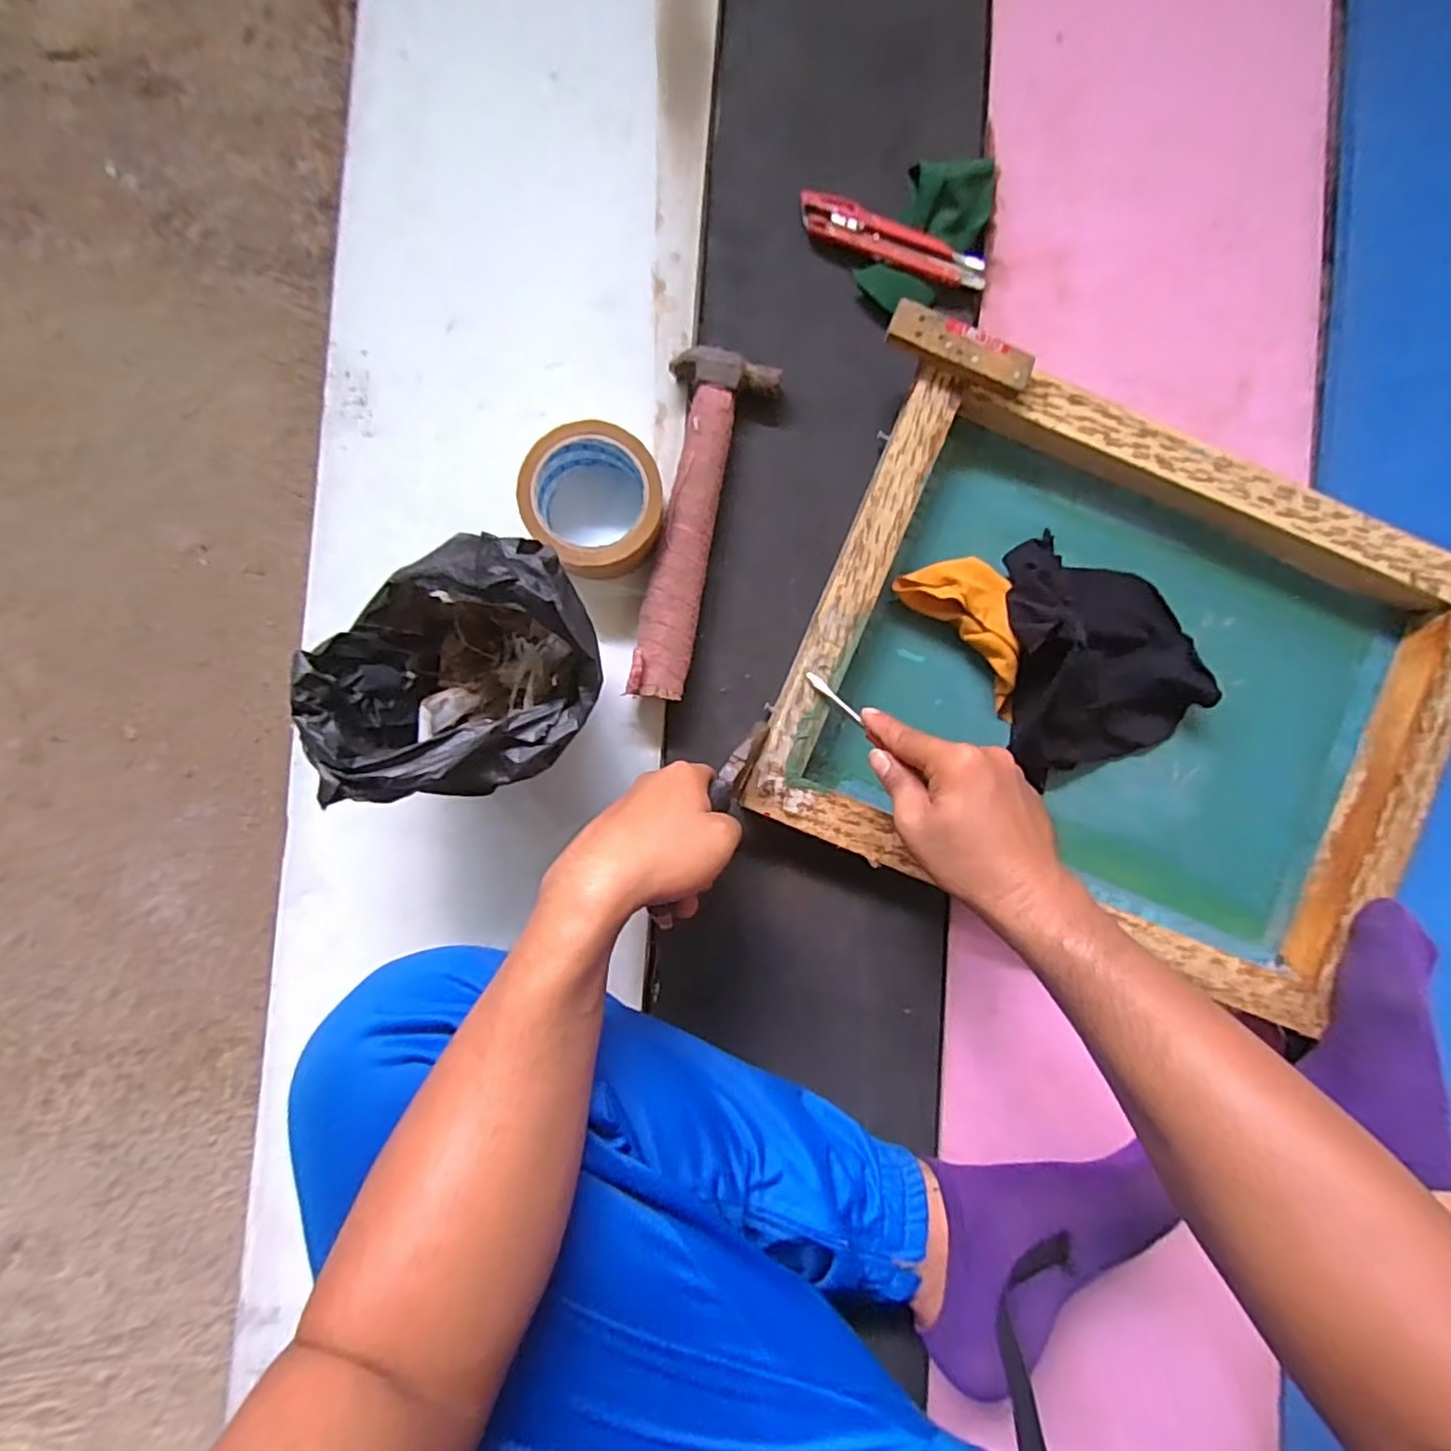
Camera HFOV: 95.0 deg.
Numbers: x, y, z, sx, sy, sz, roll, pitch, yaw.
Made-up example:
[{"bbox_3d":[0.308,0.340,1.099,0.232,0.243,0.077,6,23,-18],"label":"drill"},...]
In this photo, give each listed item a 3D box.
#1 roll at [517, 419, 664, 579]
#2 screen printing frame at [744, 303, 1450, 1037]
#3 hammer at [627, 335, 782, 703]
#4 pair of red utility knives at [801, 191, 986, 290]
[{"bbox_3d":[-0.095,-0.159,0.489,0.097,0.061,0.104,0,91,-4],"label":"roll"},{"bbox_3d":[0.292,-0.030,0.500,0.463,0.061,0.370,21,89,-4],"label":"screen printing frame"},{"bbox_3d":[-0.023,-0.149,0.501,0.077,0.034,0.262,12,90,-4],"label":"hammer"},{"bbox_3d":[0.131,-0.379,0.519,0.151,0.019,0.036,20,89,-4],"label":"pair of red utility knives"}]

